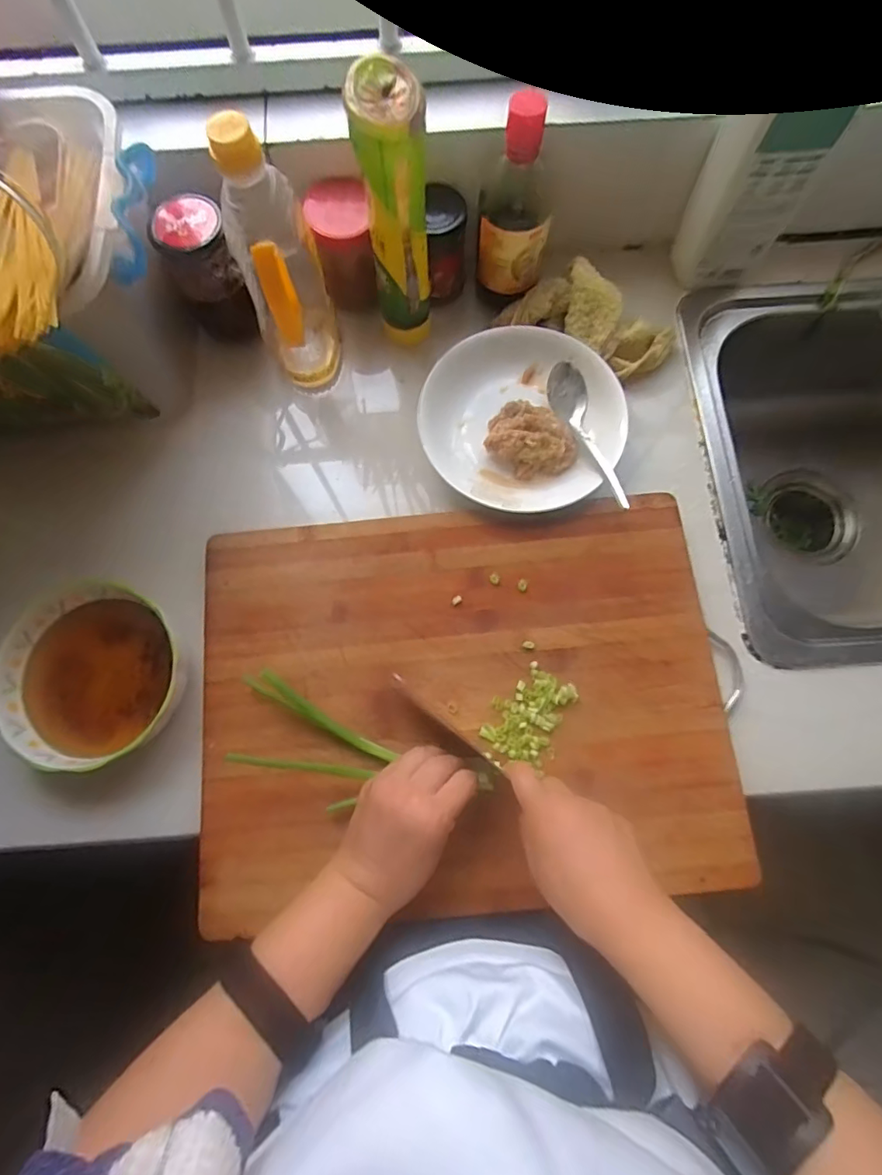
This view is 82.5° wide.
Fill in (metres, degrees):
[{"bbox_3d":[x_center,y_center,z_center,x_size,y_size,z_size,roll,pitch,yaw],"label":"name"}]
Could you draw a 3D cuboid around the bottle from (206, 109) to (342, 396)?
[{"bbox_3d":[-0.143,-0.278,0.456,0.072,0.222,0.060,-19,76,-5],"label":"bottle"}]

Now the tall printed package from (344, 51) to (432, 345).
[{"bbox_3d":[-0.036,-0.311,0.454,0.053,0.225,0.063,-5,75,-1],"label":"tall printed package"}]

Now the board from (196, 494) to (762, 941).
[{"bbox_3d":[0.018,0.094,0.444,0.447,0.019,0.334,-5,75,1],"label":"board"}]

